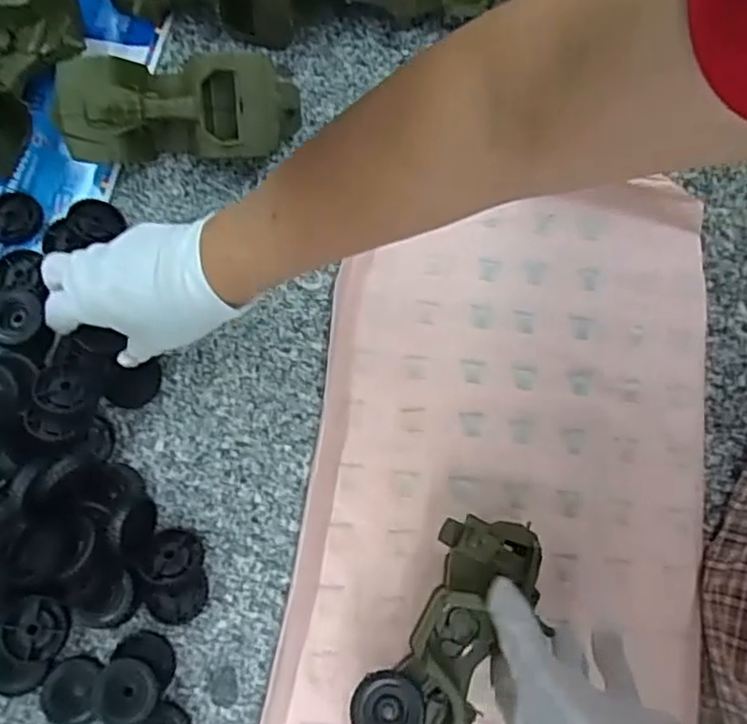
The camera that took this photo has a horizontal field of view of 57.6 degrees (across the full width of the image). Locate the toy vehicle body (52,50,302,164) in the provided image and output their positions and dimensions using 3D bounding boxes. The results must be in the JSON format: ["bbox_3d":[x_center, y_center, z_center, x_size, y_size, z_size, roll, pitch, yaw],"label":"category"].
[{"bbox_3d":[-0.154,-0.199,0.548,0.180,0.081,0.071,-1,74,-1],"label":"toy vehicle body"}]

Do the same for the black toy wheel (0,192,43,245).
[{"bbox_3d":[-0.295,-0.116,0.559,0.043,0.015,0.049,-23,76,-6],"label":"black toy wheel"}]

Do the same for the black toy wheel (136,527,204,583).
[{"bbox_3d":[-0.143,0.138,0.481,0.042,0.016,0.039,-12,52,-14],"label":"black toy wheel"}]

